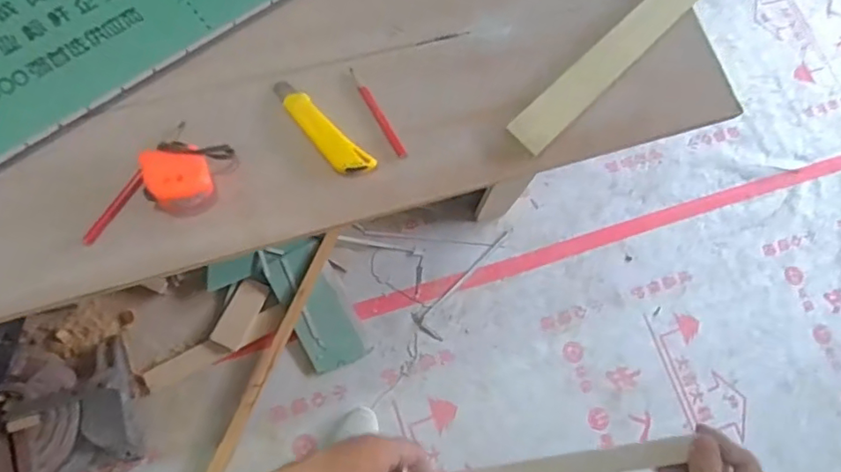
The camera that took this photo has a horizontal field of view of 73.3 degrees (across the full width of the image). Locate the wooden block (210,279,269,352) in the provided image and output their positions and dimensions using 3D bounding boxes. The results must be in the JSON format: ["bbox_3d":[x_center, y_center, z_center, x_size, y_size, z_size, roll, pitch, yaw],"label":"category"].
[{"bbox_3d":[-0.432,0.186,1.355,0.074,0.020,0.169,28,73,1],"label":"wooden block"}]

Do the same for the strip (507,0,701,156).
[{"bbox_3d":[0.280,-0.263,0.739,0.436,0.016,0.052,-43,84,-16],"label":"strip"}]

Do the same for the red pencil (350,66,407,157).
[{"bbox_3d":[-0.054,-0.152,0.691,0.013,0.012,0.133,-27,80,-14],"label":"red pencil"}]

